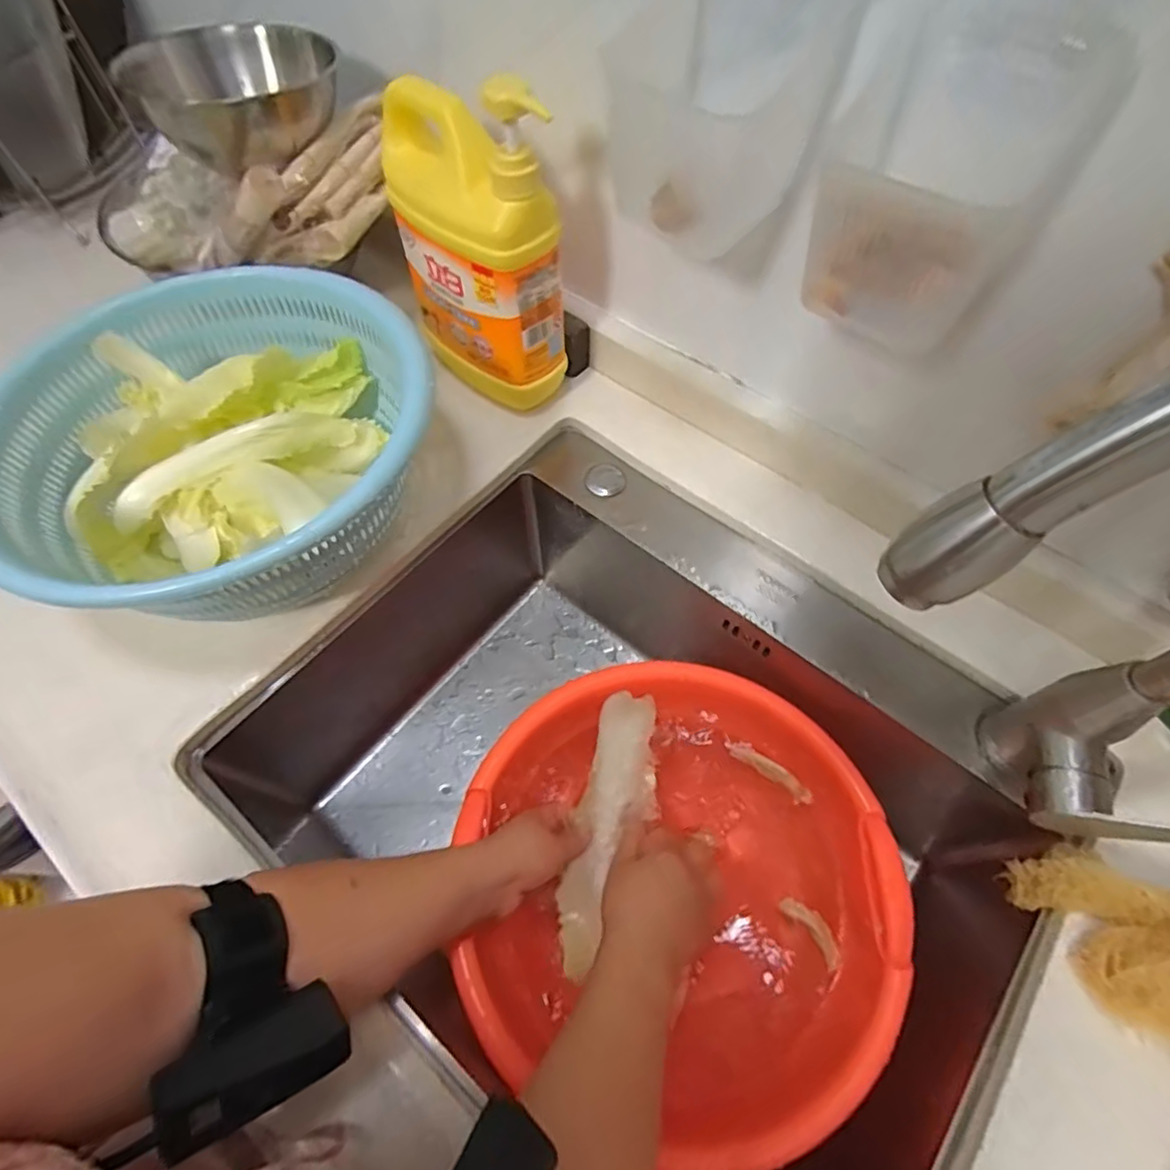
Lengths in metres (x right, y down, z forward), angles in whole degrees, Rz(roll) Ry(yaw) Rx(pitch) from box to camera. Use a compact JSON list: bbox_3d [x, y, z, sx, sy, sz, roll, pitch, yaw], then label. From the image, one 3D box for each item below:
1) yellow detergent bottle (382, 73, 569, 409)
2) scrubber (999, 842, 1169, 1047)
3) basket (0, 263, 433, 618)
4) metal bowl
[{"bbox_3d":[-0.087,-0.262,0.495,0.079,0.252,0.137,-32,65,-16],"label":"yellow detergent bottle"},{"bbox_3d":[0.327,0.201,0.353,0.092,0.078,0.096,-6,61,-3],"label":"scrubber"},{"bbox_3d":[-0.259,-0.089,0.465,0.266,0.136,0.294,-30,65,-15],"label":"basket"},{"bbox_3d":[-0.281,-0.408,0.507,0.148,0.055,0.176,-35,66,-17],"label":"metal bowl"}]

